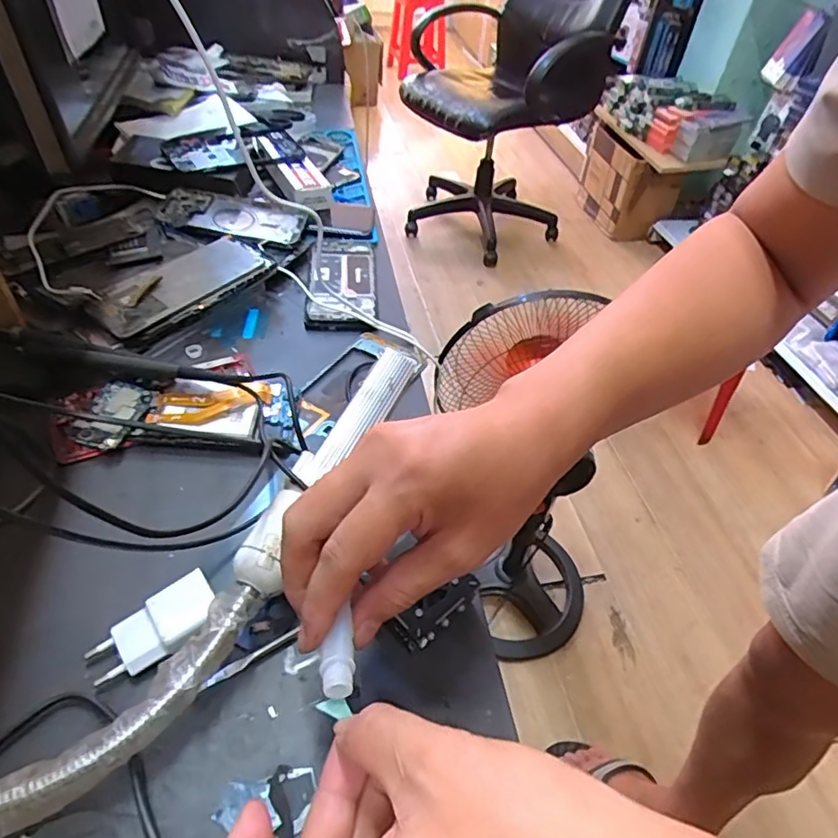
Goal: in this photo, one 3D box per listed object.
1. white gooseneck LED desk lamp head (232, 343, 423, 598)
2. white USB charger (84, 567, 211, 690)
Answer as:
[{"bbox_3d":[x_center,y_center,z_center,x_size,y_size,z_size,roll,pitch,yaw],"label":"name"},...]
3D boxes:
[{"bbox_3d":[-0.054,0.022,0.376,0.028,0.038,0.192,21,47,14],"label":"white gooseneck LED desk lamp head"},{"bbox_3d":[-0.153,0.124,0.335,0.070,0.025,0.034,-27,54,-29],"label":"white USB charger"}]

